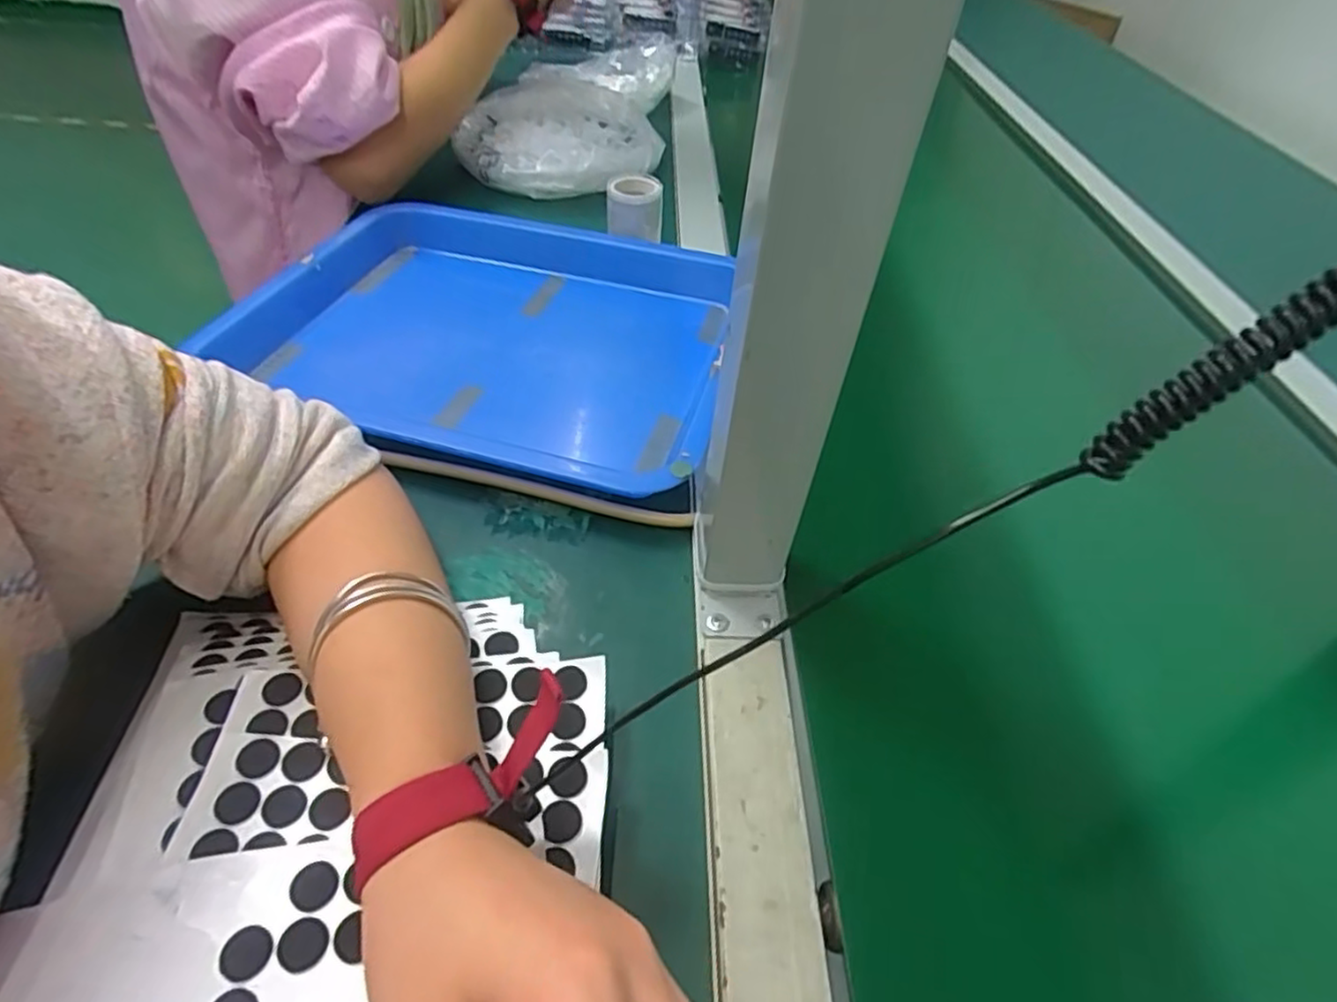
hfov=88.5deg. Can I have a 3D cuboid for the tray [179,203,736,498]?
[{"bbox_3d":[-0.113,-0.134,0.494,0.334,0.043,0.218,16,48,15],"label":"tray"}]

